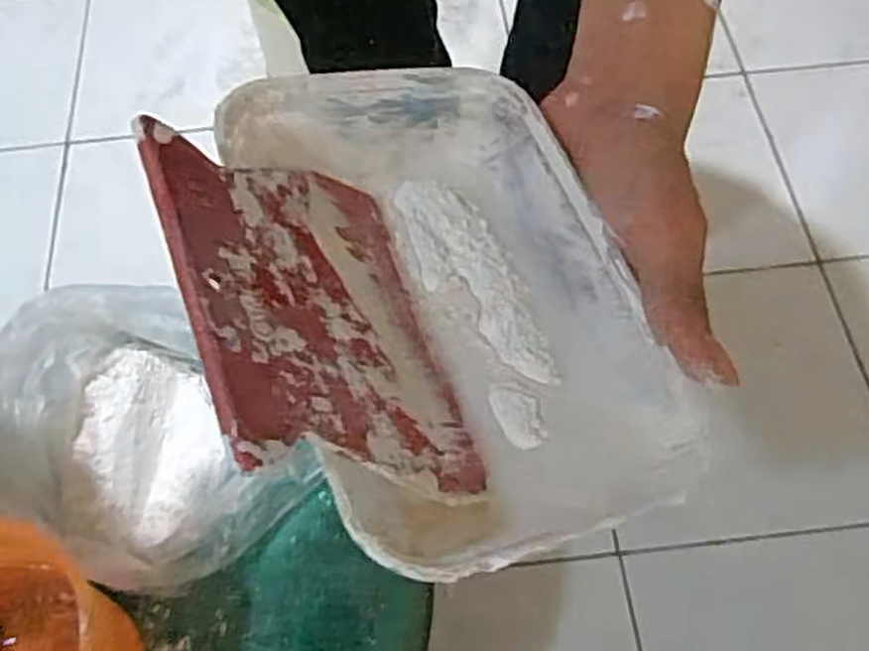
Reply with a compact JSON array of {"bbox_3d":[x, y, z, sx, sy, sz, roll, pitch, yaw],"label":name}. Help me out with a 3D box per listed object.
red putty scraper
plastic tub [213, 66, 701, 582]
[{"bbox_3d":[-0.033,-0.006,0.232,0.004,0.101,0.110,-36,60,26],"label":"red putty scraper"},{"bbox_3d":[0.008,-0.012,0.258,0.109,0.066,0.165,-18,63,-6],"label":"plastic tub"}]

